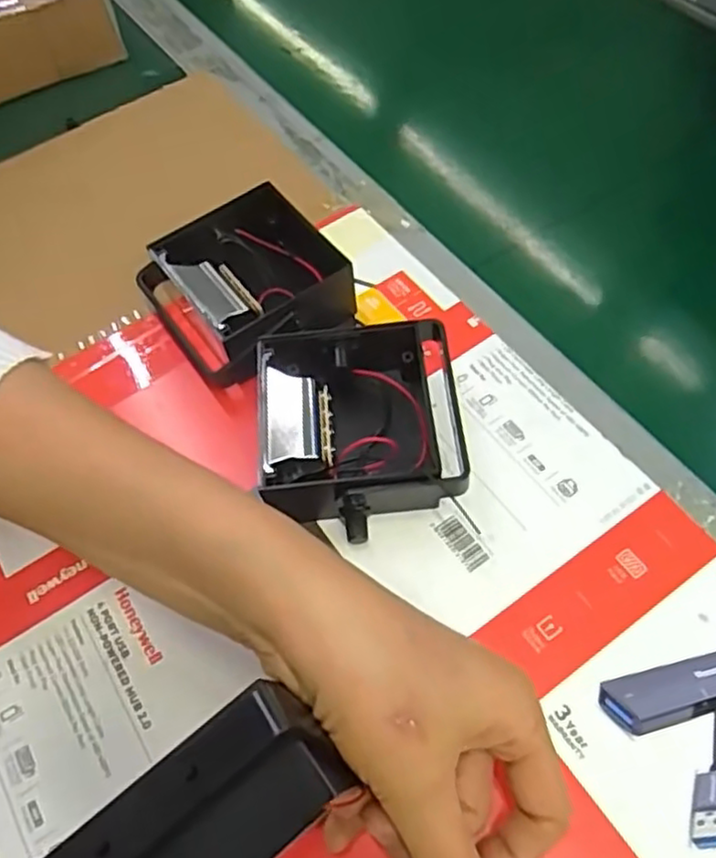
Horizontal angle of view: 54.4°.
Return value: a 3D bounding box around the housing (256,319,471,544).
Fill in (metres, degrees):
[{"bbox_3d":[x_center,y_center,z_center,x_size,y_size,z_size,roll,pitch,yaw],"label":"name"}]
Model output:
[{"bbox_3d":[0.002,0.000,0.338,0.098,0.039,0.101,-7,58,1],"label":"housing"}]

